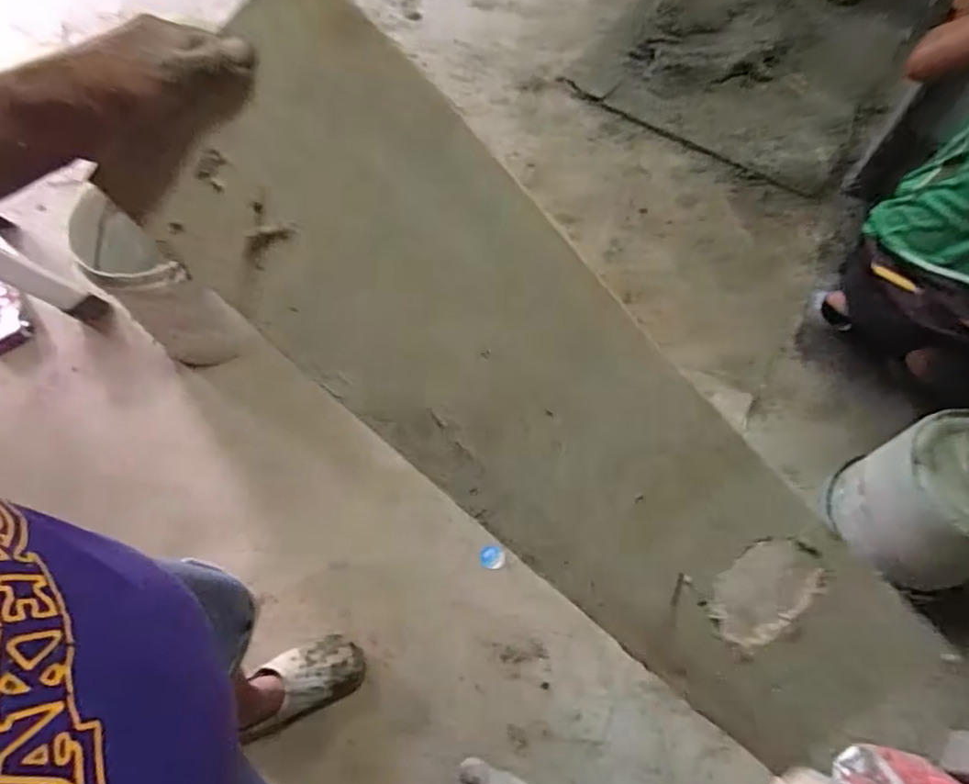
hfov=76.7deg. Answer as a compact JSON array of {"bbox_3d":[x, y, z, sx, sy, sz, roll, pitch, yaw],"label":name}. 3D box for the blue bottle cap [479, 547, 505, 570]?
[{"bbox_3d":[0.017,0.348,1.286,0.053,0.023,0.042,0,59,-2],"label":"blue bottle cap"}]

